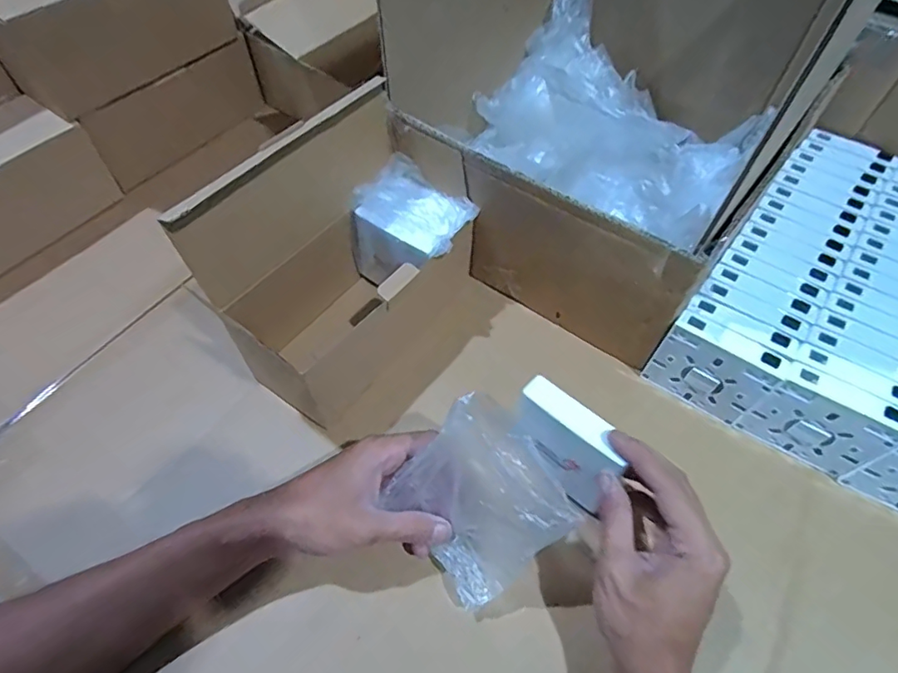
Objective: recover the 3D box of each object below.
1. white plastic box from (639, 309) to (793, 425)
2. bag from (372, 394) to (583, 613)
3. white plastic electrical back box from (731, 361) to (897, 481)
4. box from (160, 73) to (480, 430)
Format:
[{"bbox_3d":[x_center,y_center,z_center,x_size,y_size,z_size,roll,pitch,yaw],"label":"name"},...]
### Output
[{"bbox_3d":[0.217,0.028,0.437,0.086,0.084,0.018,30,58,19],"label":"white plastic box"},{"bbox_3d":[0.018,0.109,0.337,0.099,0.142,0.016,41,36,8],"label":"bag"},{"bbox_3d":[0.289,0.069,0.413,0.086,0.088,0.018,27,57,18],"label":"white plastic electrical back box"},{"bbox_3d":[-0.074,-0.067,0.440,0.105,0.197,0.229,31,58,20],"label":"box"}]

